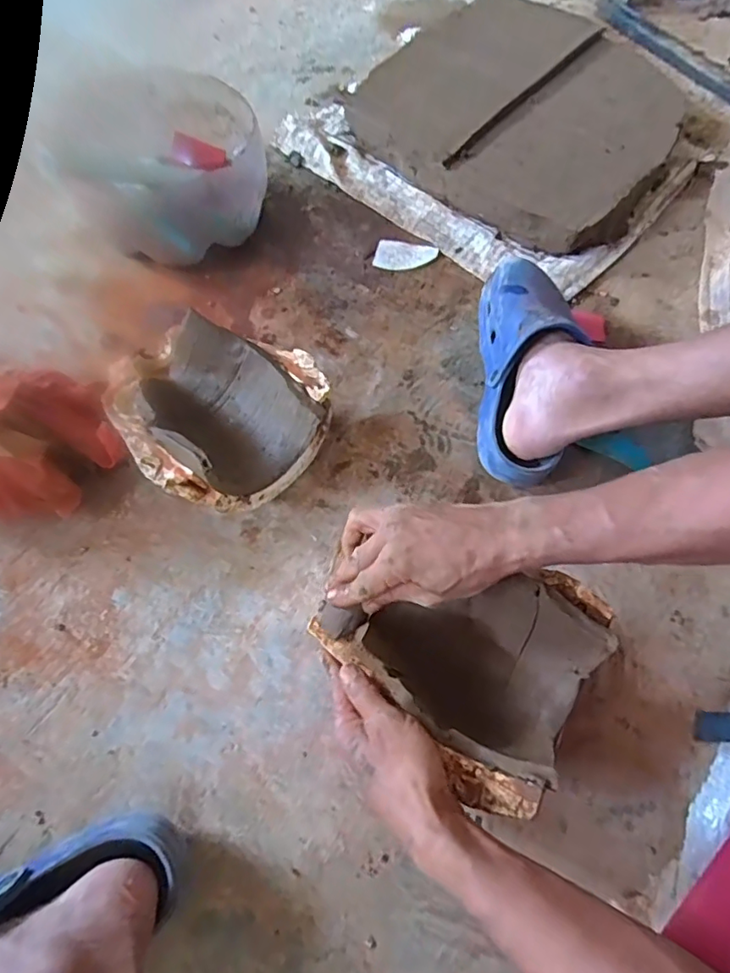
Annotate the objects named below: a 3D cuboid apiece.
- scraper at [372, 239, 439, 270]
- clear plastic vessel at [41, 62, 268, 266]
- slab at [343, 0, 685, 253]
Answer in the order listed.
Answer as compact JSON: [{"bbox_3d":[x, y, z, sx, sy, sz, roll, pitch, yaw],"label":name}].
[{"bbox_3d":[0.055,-0.317,0.730,0.086,0.009,0.046,-2,64,0],"label":"scraper"},{"bbox_3d":[-0.248,-0.421,0.717,0.213,0.124,0.239,-10,64,-4],"label":"clear plastic vessel"},{"bbox_3d":[0.237,-0.538,0.776,0.400,0.112,0.356,39,71,17],"label":"slab"}]

